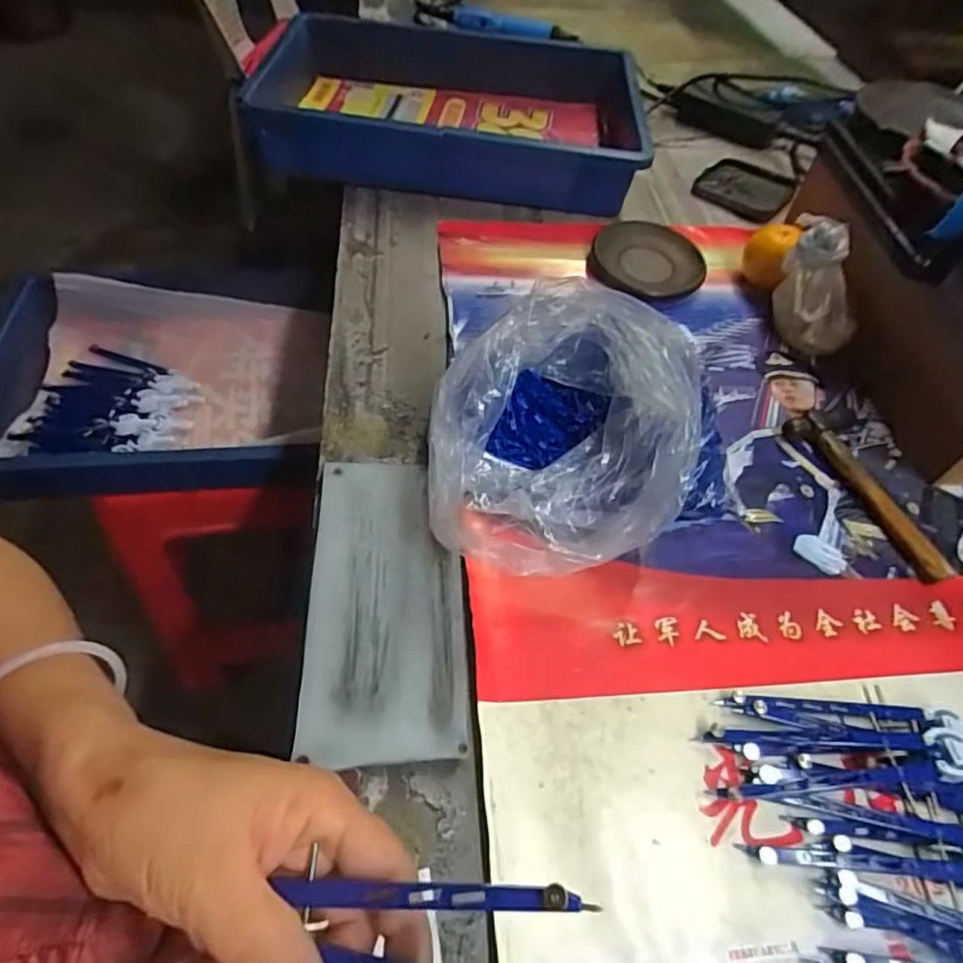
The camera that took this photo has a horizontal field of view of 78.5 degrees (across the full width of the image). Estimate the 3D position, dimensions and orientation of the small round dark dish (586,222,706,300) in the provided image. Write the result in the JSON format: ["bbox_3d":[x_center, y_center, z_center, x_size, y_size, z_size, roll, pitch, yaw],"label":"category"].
[{"bbox_3d":[0.173,-0.232,0.605,0.110,0.022,0.114,3,53,-4],"label":"small round dark dish"}]

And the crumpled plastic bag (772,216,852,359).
[{"bbox_3d":[0.298,-0.172,0.528,0.040,0.099,0.090,-5,54,-10],"label":"crumpled plastic bag"}]

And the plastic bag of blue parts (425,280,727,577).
[{"bbox_3d":[0.048,-0.030,0.393,0.158,0.106,0.177,7,53,-1],"label":"plastic bag of blue parts"}]

